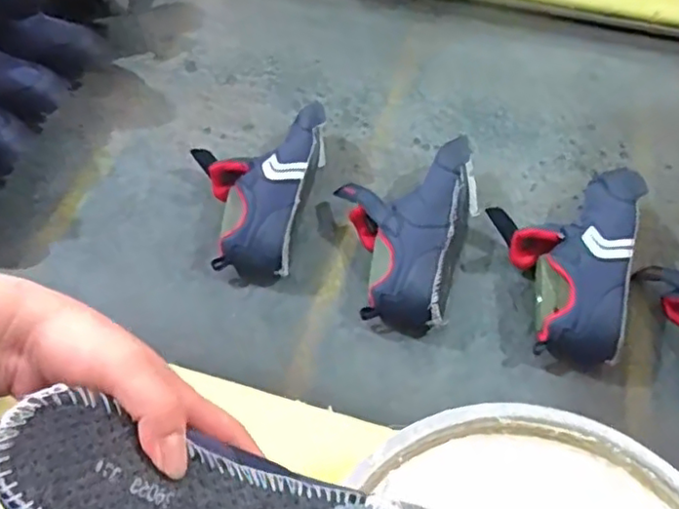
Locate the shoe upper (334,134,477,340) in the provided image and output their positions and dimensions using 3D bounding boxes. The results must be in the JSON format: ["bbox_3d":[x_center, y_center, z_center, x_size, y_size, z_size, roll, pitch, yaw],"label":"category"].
[{"bbox_3d":[0.073,-0.040,0.761,0.160,0.082,0.250,17,58,7],"label":"shoe upper"}]

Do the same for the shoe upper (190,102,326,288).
[{"bbox_3d":[-0.095,-0.078,0.788,0.162,0.083,0.233,0,58,-3],"label":"shoe upper"}]

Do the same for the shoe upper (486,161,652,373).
[{"bbox_3d":[0.253,-0.007,0.741,0.157,0.084,0.255,17,58,7],"label":"shoe upper"}]

